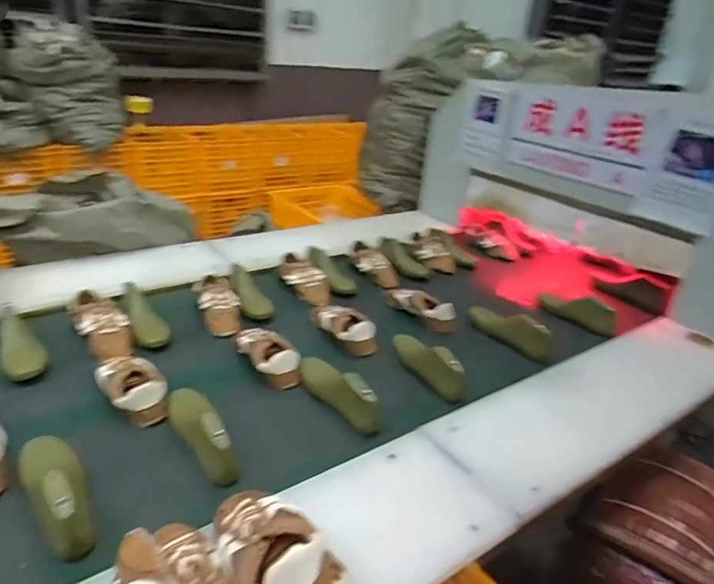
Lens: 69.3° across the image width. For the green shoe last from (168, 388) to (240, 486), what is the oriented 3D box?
[{"bbox_3d":[-0.287,0.241,0.942,0.069,0.082,0.252,-13,32,-31],"label":"green shoe last"}]

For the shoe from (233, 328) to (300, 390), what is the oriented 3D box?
[{"bbox_3d":[-0.210,0.139,1.188,0.085,0.082,0.212,-12,31,-29],"label":"shoe"}]

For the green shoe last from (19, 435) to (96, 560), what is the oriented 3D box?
[{"bbox_3d":[-0.469,0.286,0.803,0.075,0.088,0.251,-16,34,-35],"label":"green shoe last"}]

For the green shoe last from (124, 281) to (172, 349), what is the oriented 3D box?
[{"bbox_3d":[-0.535,0.051,1.282,0.083,0.053,0.247,-14,48,-36],"label":"green shoe last"}]

